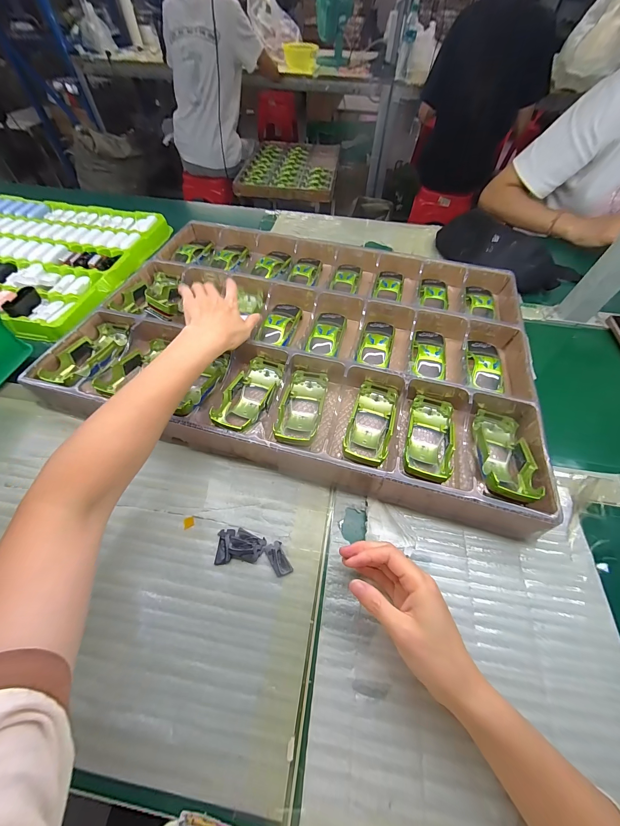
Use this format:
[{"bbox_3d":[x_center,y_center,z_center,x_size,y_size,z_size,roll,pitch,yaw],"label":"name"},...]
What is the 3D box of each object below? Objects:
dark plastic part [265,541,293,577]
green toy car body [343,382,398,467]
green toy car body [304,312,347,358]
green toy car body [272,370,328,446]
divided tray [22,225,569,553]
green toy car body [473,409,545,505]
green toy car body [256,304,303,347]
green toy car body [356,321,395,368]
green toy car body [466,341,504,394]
[{"bbox_3d":[-0.033,0.153,0.304,0.018,0.004,0.033,-23,60,-16],"label":"dark plastic part"},{"bbox_3d":[0.080,0.012,0.372,0.057,0.041,0.133,17,58,9],"label":"green toy car body"},{"bbox_3d":[0.029,-0.130,0.464,0.050,0.027,0.100,14,57,7],"label":"green toy car body"},{"bbox_3d":[-0.010,-0.010,0.389,0.051,0.033,0.120,11,57,6],"label":"green toy car body"},{"bbox_3d":[-0.028,-0.142,0.470,0.695,0.049,0.484,14,57,7],"label":"divided tray"},{"bbox_3d":[0.230,0.046,0.348,0.061,0.055,0.135,17,58,10],"label":"green toy car body"},{"bbox_3d":[-0.048,-0.148,0.473,0.050,0.024,0.100,12,57,6],"label":"green toy car body"},{"bbox_3d":[0.104,-0.111,0.454,0.049,0.030,0.106,13,57,7],"label":"green toy car body"},{"bbox_3d":[0.255,-0.068,0.428,0.048,0.030,0.109,16,58,9],"label":"green toy car body"}]

